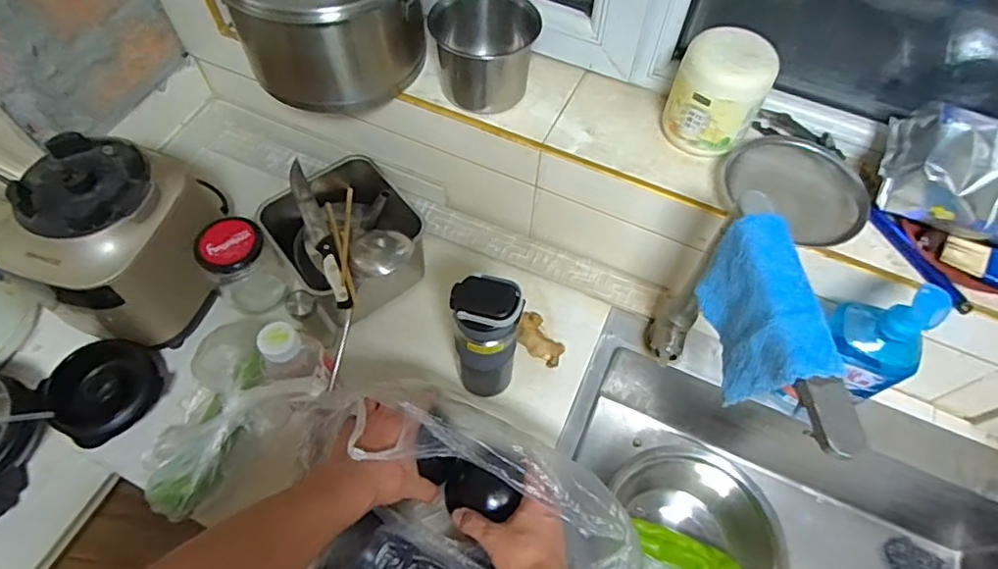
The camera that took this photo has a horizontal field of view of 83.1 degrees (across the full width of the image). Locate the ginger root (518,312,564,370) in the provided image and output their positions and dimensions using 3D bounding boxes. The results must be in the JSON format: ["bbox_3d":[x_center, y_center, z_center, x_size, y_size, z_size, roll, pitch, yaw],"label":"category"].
[{"bbox_3d":[0.055,0.076,0.787,0.053,0.029,0.083,-29,65,-16],"label":"ginger root"}]

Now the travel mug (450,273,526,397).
[{"bbox_3d":[-0.013,0.067,0.674,0.075,0.221,0.066,-17,62,-11],"label":"travel mug"}]

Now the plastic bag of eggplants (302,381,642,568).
[{"bbox_3d":[-0.045,0.259,0.595,0.349,0.133,0.238,28,64,14],"label":"plastic bag of eggplants"}]

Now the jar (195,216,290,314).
[{"bbox_3d":[-0.345,-0.022,0.769,0.081,0.139,0.079,1,61,-1],"label":"jar"}]

